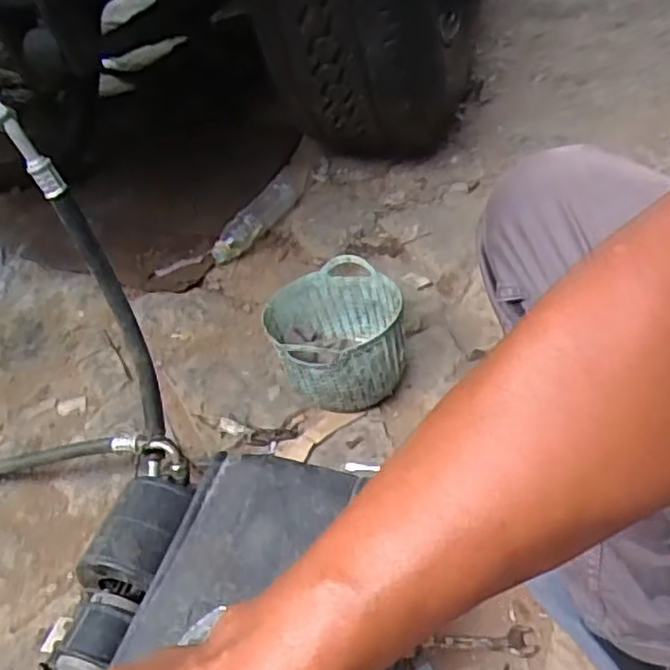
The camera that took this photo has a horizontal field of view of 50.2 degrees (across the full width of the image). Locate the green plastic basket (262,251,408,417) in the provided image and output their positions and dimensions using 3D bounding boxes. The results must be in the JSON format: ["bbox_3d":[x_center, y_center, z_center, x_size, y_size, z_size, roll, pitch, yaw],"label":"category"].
[{"bbox_3d":[0.002,0.006,0.972,0.165,0.138,0.171,-3,45,3],"label":"green plastic basket"}]

